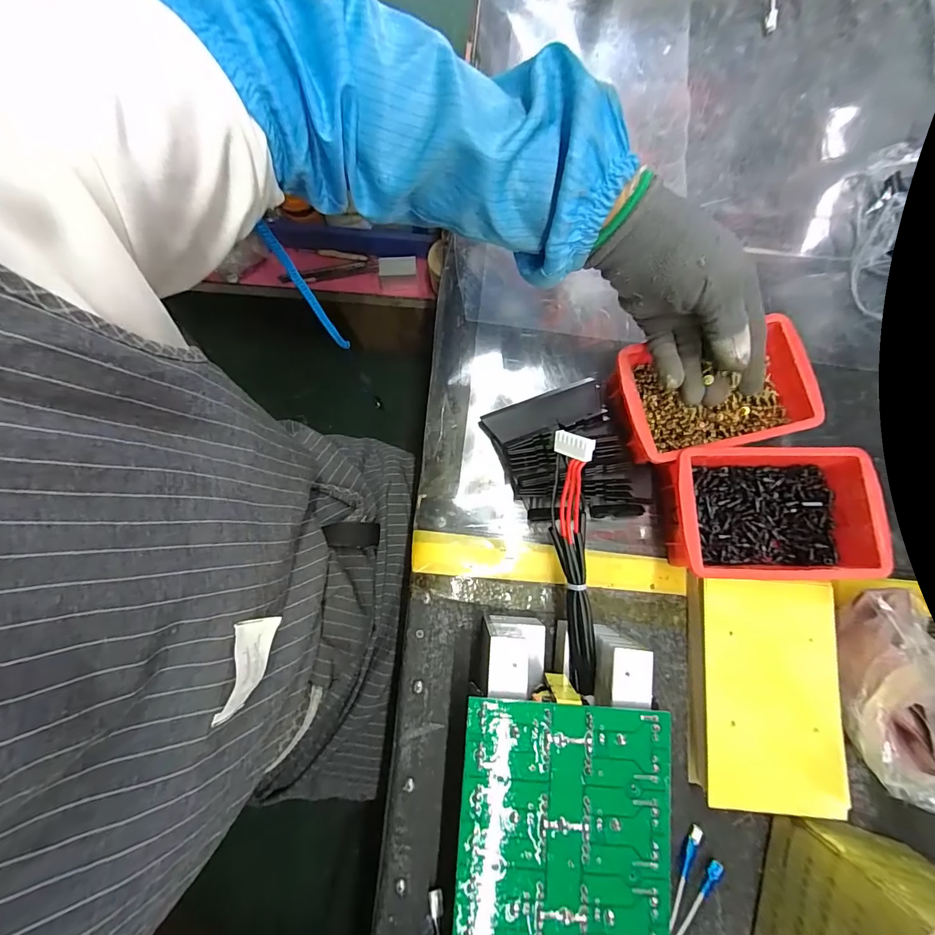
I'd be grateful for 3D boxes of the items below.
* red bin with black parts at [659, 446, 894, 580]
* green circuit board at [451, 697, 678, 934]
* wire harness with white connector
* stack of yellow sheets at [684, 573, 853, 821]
[{"bbox_3d":[0.236,0.037,0.334,0.153,0.055,0.099,-1,80,0],"label":"red bin with black parts"},{"bbox_3d":[0.056,0.251,0.238,0.124,0.007,0.213,4,80,0],"label":"green circuit board"},{"bbox_3d":[0.077,0.066,0.297,0.025,0.036,0.181,-7,102,-2],"label":"wire harness with white connector"},{"bbox_3d":[0.226,0.169,0.323,0.100,0.030,0.156,4,80,0],"label":"stack of yellow sheets"}]

